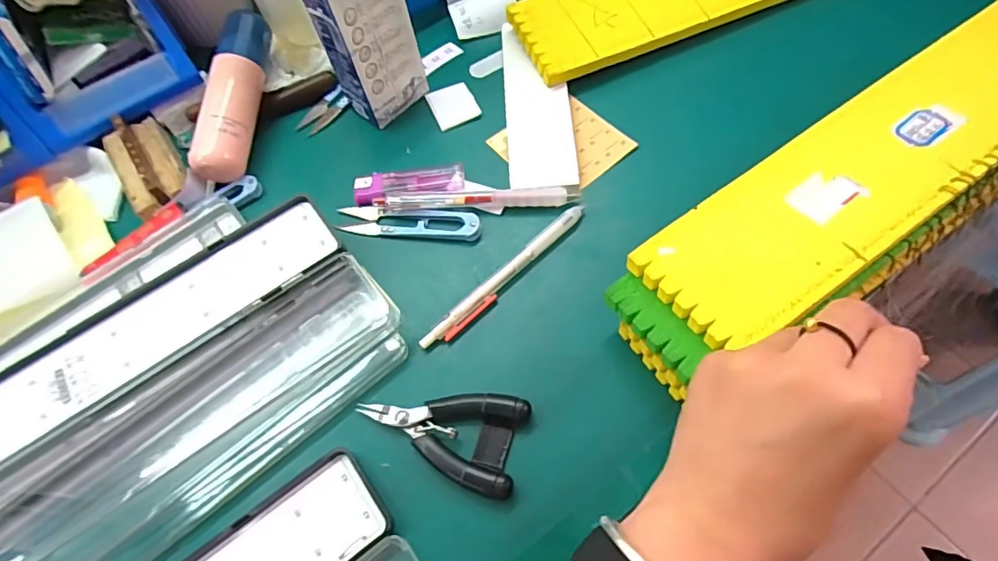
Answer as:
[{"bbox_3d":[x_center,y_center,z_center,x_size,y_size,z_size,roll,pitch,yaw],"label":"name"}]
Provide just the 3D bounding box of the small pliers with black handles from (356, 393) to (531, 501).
[{"bbox_3d":[-0.034,0.084,0.299,0.093,0.019,0.052,12,65,10],"label":"small pliers with black handles"}]

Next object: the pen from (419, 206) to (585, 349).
[{"bbox_3d":[0.003,-0.004,0.345,0.016,0.014,0.137,40,73,21],"label":"pen"}]

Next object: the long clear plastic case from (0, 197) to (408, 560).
[{"bbox_3d":[-0.255,0.108,0.282,0.420,0.023,0.145,-37,66,-14],"label":"long clear plastic case"}]

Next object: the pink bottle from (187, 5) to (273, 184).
[{"bbox_3d":[-0.200,-0.142,0.402,0.032,0.035,0.134,2,63,6],"label":"pink bottle"}]

